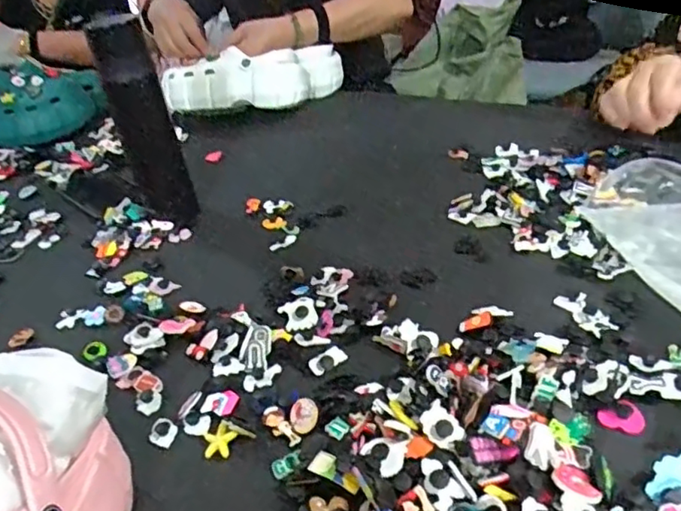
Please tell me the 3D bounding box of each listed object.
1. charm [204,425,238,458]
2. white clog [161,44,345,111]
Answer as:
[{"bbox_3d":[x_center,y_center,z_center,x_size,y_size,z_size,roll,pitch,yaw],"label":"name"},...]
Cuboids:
[{"bbox_3d":[-0.087,0.133,0.429,0.023,0.008,0.022,-8,30,0],"label":"charm"},{"bbox_3d":[-0.141,-0.300,1.021,0.306,0.091,0.086,-14,33,-7],"label":"white clog"}]

